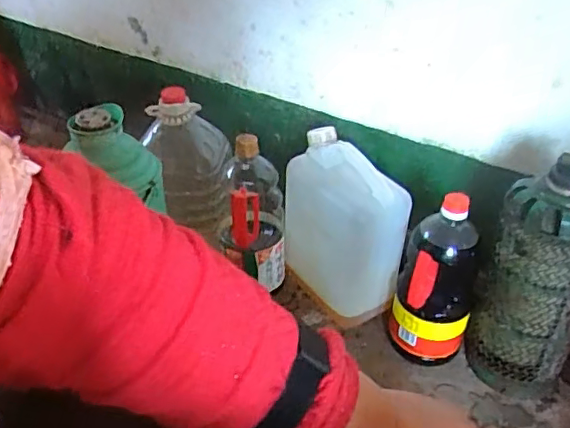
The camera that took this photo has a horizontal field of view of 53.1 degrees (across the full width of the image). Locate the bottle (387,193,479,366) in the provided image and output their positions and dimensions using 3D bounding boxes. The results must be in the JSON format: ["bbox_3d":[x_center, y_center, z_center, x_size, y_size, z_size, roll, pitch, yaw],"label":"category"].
[{"bbox_3d":[0.231,0.092,0.863,0.113,0.269,0.111,13,38,15],"label":"bottle"}]

